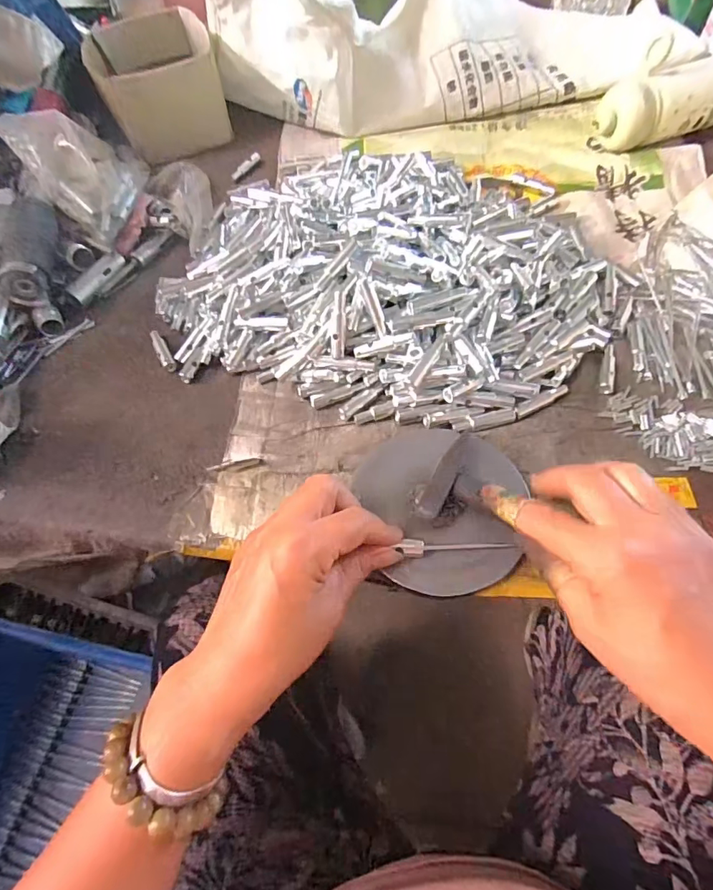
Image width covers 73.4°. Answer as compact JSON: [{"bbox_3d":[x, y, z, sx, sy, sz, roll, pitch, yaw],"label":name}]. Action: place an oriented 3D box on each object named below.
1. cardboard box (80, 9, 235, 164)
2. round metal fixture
[{"bbox_3d":[-0.251,-0.462,0.619,0.142,0.090,0.164,-23,62,-8],"label":"cardboard box"},{"bbox_3d":[0.059,0.039,0.339,0.112,0.026,0.124,3,61,6],"label":"round metal fixture"}]

